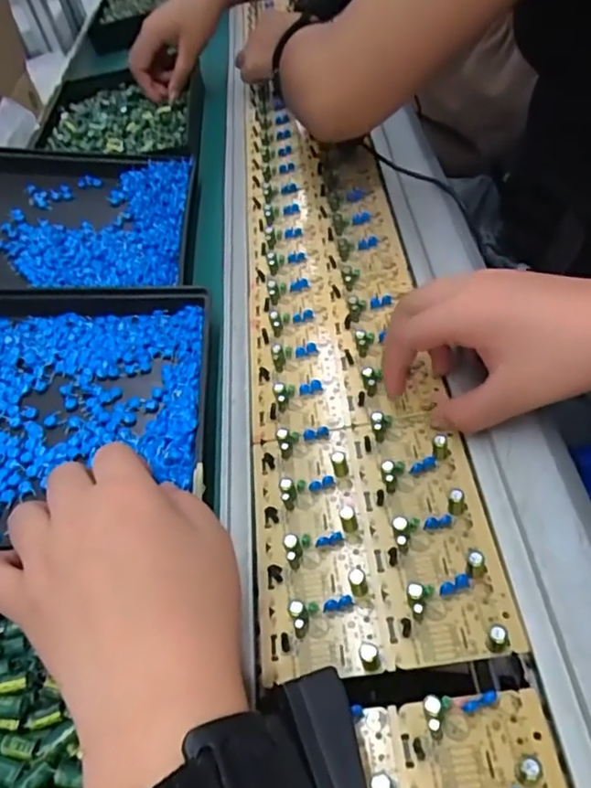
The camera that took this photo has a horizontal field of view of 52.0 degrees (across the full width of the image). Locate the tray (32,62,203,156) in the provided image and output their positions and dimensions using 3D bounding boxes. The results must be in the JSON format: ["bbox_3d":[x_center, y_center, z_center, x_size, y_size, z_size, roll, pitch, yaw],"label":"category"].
[{"bbox_3d":[-0.185,-0.298,0.638,0.169,0.021,0.253,-10,48,4],"label":"tray"}]

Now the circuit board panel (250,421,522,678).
[{"bbox_3d":[0.039,0.070,0.315,0.117,0.024,0.136,-5,47,-1],"label":"circuit board panel"}]

